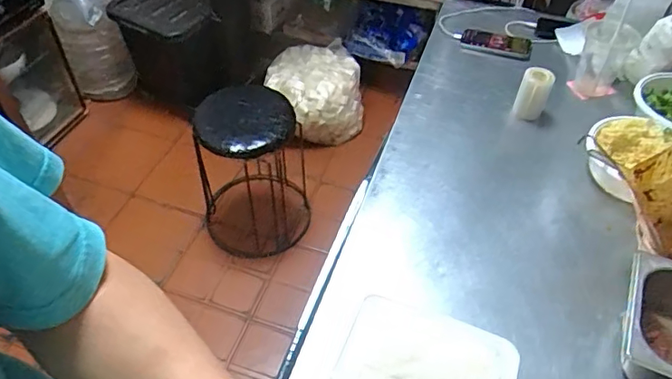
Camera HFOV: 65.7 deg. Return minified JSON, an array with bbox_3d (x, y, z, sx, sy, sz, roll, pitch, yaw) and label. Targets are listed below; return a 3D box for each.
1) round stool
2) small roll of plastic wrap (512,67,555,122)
[{"bbox_3d":[-0.267,-0.053,1.663,0.302,0.517,0.312,1,47,-1],"label":"round stool"},{"bbox_3d":[0.353,-0.169,0.936,0.052,0.086,0.051,1,47,-1],"label":"small roll of plastic wrap"}]

